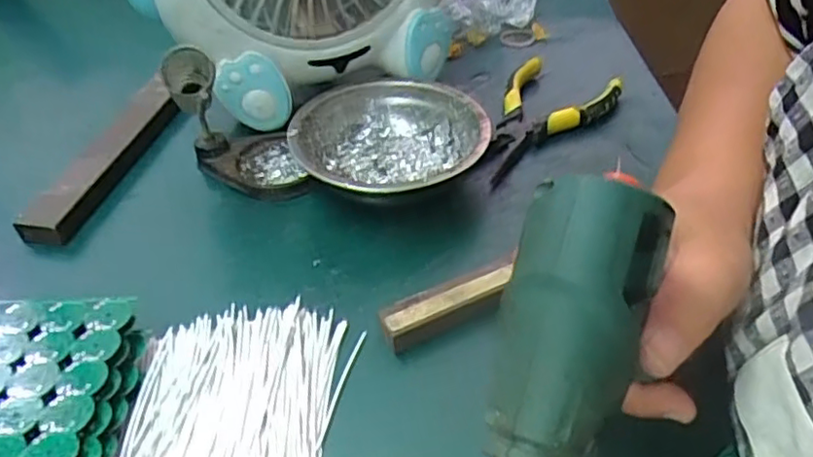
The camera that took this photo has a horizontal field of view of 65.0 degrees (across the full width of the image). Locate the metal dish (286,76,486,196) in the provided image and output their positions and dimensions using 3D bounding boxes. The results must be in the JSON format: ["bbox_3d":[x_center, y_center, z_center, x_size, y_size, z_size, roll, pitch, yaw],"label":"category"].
[{"bbox_3d":[-0.010,-0.051,0.425,0.122,0.055,0.110,-14,43,-12],"label":"metal dish"}]

